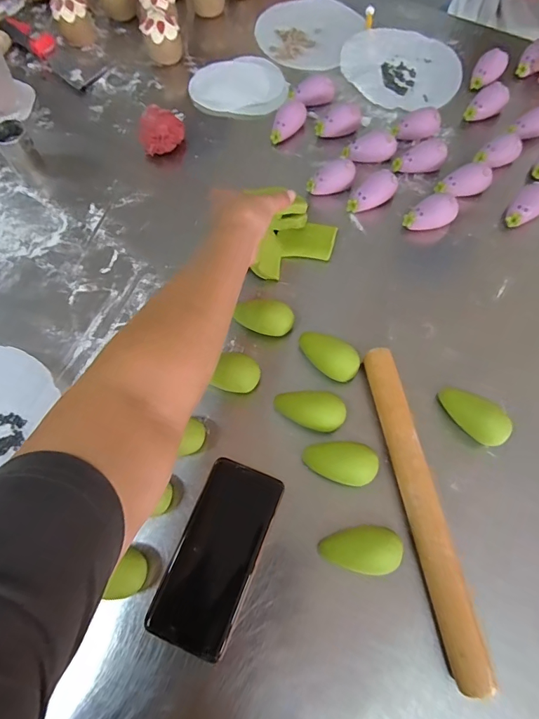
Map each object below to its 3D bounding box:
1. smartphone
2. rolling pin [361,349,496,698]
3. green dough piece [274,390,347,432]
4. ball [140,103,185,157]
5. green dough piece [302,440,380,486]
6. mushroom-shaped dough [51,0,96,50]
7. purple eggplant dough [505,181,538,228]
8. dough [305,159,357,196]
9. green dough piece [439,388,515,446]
[{"bbox_3d":[-0.047,0.177,0.383,0.073,0.015,0.157,21,68,8],"label":"smartphone"},{"bbox_3d":[0.138,0.130,0.392,0.030,0.035,0.294,-8,67,-4],"label":"rolling pin"},{"bbox_3d":[0.041,0.050,0.423,0.070,0.034,0.032,16,67,6],"label":"green dough piece"},{"bbox_3d":[-0.152,-0.326,0.593,0.058,0.042,0.056,0,66,0],"label":"ball"},{"bbox_3d":[0.069,0.101,0.408,0.069,0.026,0.038,10,67,4],"label":"green dough piece"},{"bbox_3d":[-0.319,-0.556,0.676,0.058,0.063,0.057,-20,68,-9],"label":"mushroom-shaped dough"},{"bbox_3d":[0.332,-0.195,0.536,0.040,0.034,0.065,41,72,16],"label":"purple eggplant dough"},{"bbox_3d":[0.084,-0.238,0.554,0.063,0.036,0.030,-31,70,-13],"label":"dough"},{"bbox_3d":[0.206,0.053,0.416,0.032,0.025,0.070,-33,71,-14],"label":"green dough piece"}]

